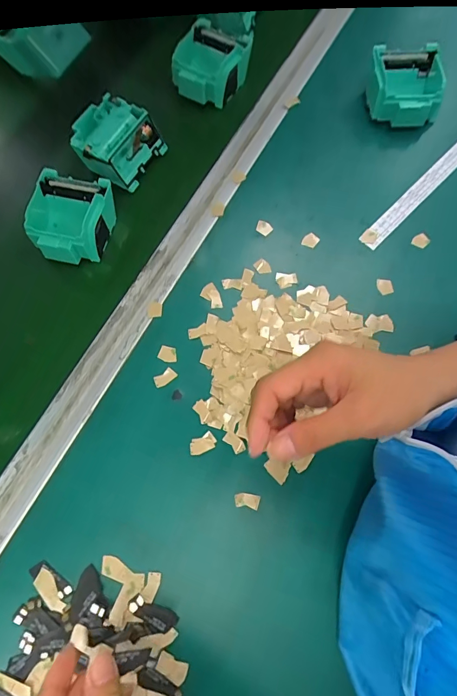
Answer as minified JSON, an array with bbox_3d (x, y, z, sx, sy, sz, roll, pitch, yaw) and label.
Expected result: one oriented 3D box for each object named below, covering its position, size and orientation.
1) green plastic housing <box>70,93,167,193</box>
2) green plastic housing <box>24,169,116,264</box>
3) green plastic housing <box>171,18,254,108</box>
[{"bbox_3d":[-0.124,-0.221,0.432,0.082,0.046,0.073,27,73,8],"label":"green plastic housing"},{"bbox_3d":[-0.160,-0.129,0.403,0.075,0.037,0.080,10,72,3],"label":"green plastic housing"},{"bbox_3d":[-0.018,-0.328,0.466,0.080,0.044,0.083,19,73,6],"label":"green plastic housing"}]

